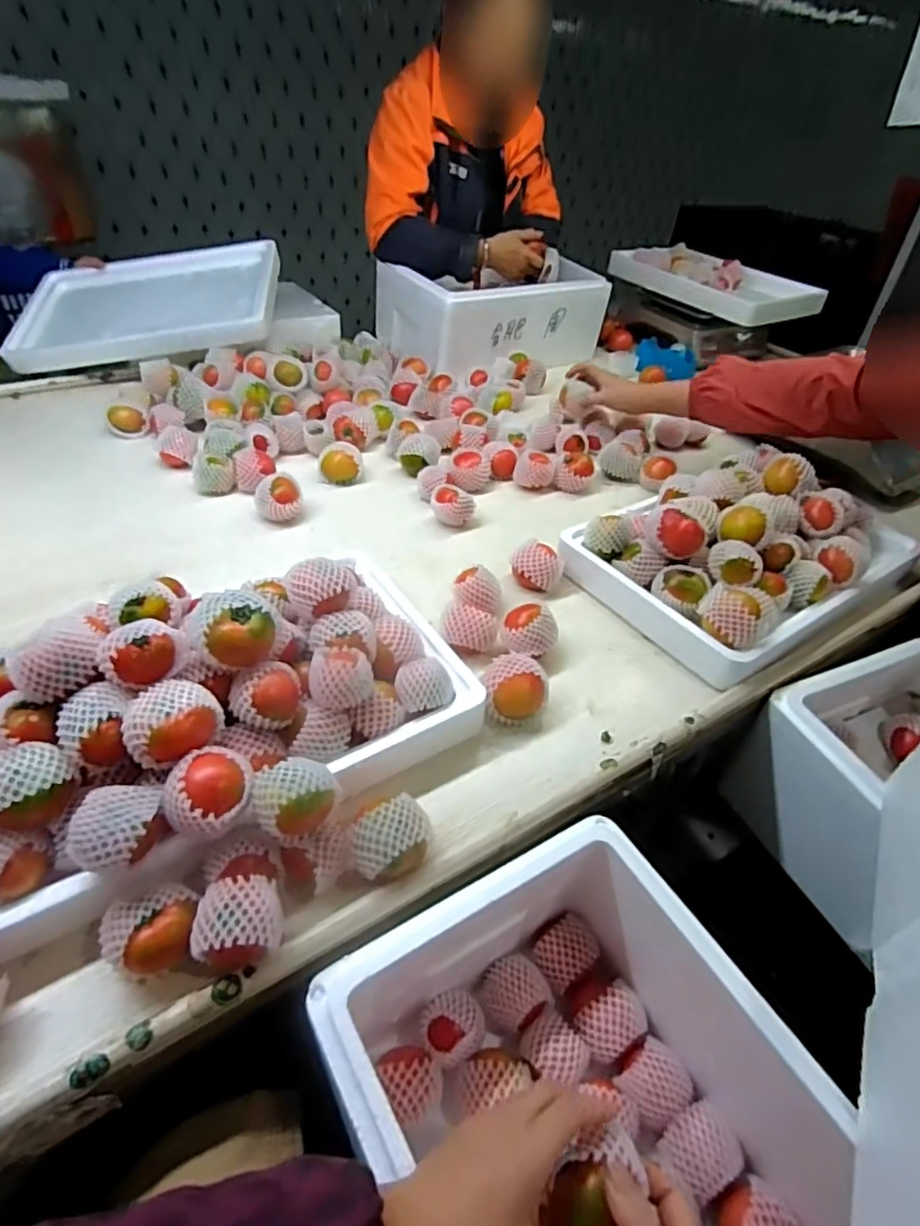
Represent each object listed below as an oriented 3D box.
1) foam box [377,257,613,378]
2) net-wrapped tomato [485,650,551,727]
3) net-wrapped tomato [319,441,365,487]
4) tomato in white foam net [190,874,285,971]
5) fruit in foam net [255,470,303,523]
[{"bbox_3d":[0.094,-0.736,1.513,0.517,0.152,0.306,-20,47,-27],"label":"foam box"},{"bbox_3d":[0.059,0.085,0.667,0.064,0.059,0.068,4,40,-3],"label":"net-wrapped tomato"},{"bbox_3d":[-0.193,-0.249,1.025,0.067,0.052,0.073,4,40,-3],"label":"net-wrapped tomato"},{"bbox_3d":[-0.162,0.231,0.460,0.059,0.049,0.059,-3,41,-11],"label":"tomato in white foam net"},{"bbox_3d":[-0.270,-0.172,0.936,0.067,0.061,0.074,-5,42,-13],"label":"fruit in foam net"}]

